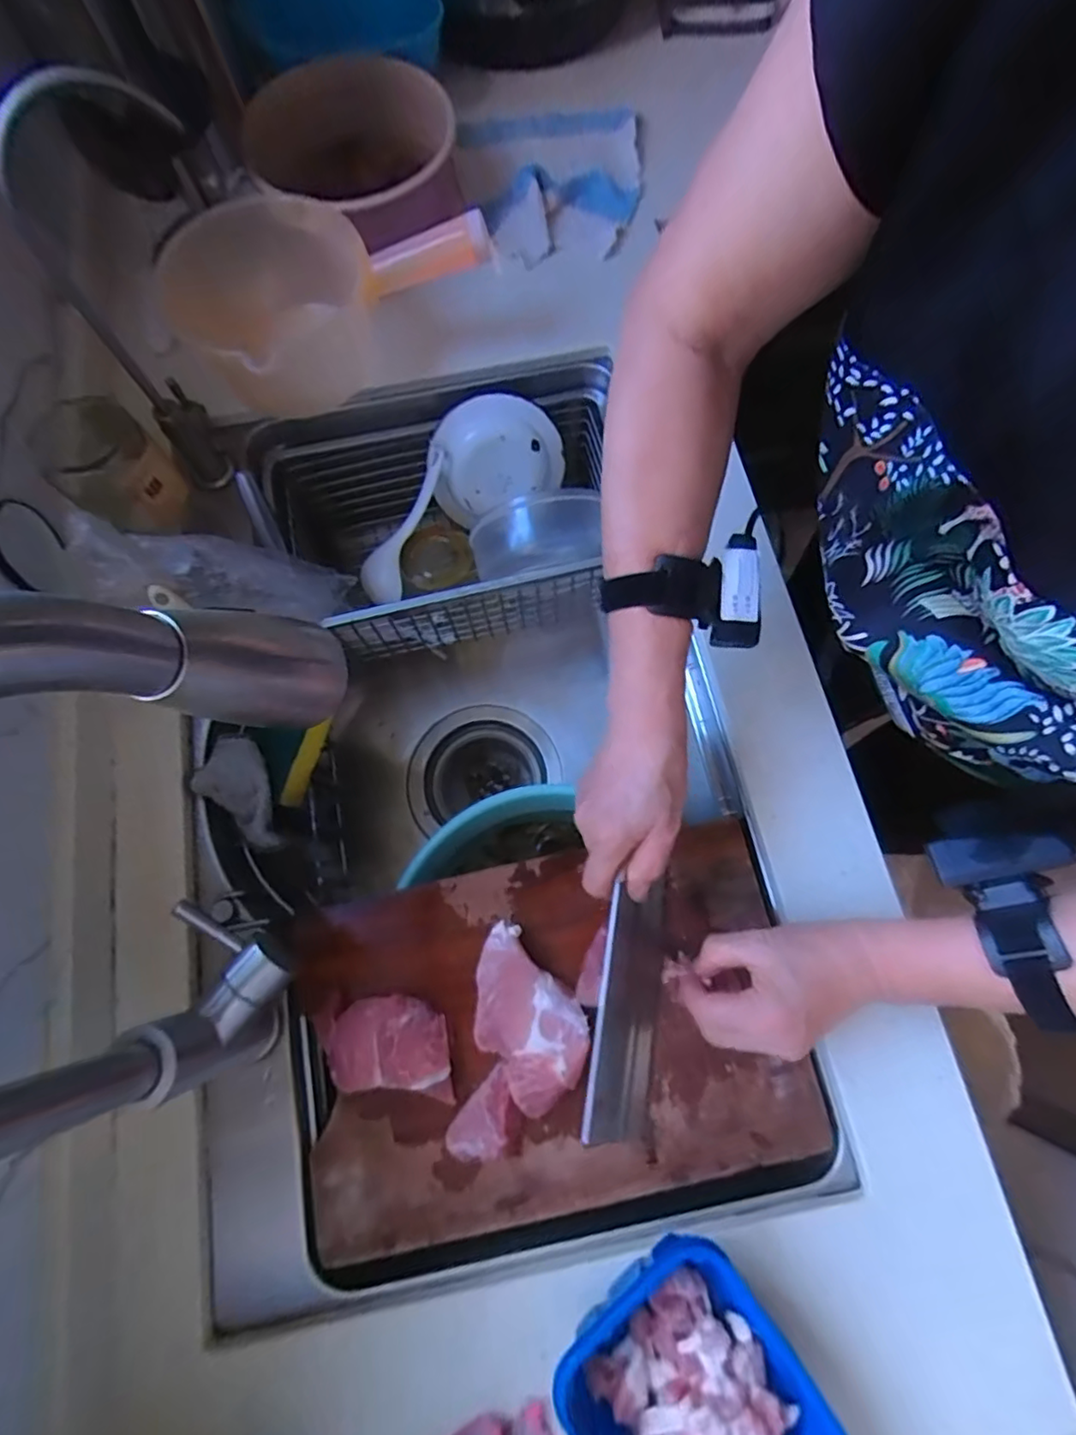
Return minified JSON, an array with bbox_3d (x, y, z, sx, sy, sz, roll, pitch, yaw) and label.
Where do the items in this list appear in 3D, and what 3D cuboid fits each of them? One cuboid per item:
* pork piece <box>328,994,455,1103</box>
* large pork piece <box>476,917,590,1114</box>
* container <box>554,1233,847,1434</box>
[{"bbox_3d":[-0.105,0.241,0.444,0.087,0.032,0.061,3,73,2],"label":"pork piece"},{"bbox_3d":[-0.010,0.220,0.447,0.070,0.026,0.118,-33,75,-9],"label":"large pork piece"},{"bbox_3d":[0.092,0.404,0.361,0.121,0.074,0.142,-36,75,-9],"label":"container"}]

